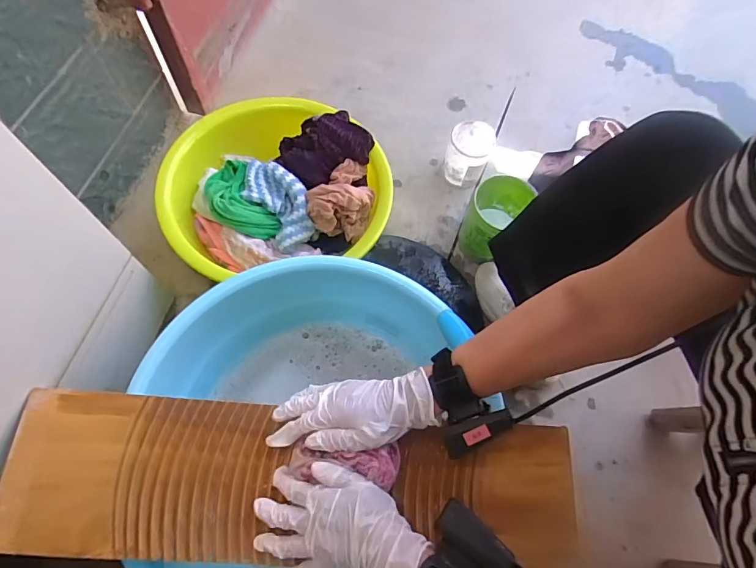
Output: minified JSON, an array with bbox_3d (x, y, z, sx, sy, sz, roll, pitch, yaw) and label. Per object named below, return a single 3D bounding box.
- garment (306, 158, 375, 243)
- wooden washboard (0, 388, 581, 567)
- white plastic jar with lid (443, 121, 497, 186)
[{"bbox_3d":[-0.056,-0.145,0.722,0.096,0.070,0.126,15,66,3],"label":"garment"},{"bbox_3d":[-0.089,0.205,0.465,0.581,0.031,0.152,4,66,-2],"label":"wooden washboard"},{"bbox_3d":[0.173,-0.248,0.861,0.078,0.092,0.094,26,67,8],"label":"white plastic jar with lid"}]

